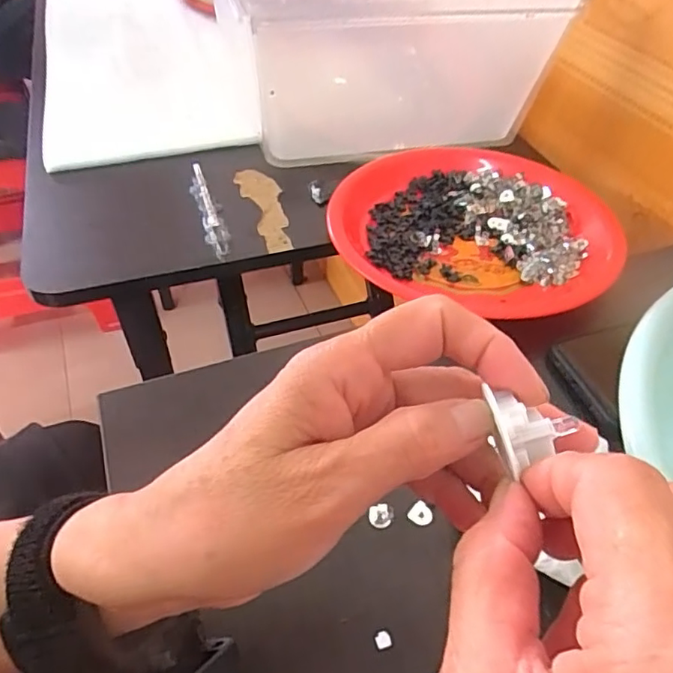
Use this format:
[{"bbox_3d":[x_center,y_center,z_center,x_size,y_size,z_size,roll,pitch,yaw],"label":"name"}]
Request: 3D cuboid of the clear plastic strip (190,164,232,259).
[{"bbox_3d":[-0.110,-0.111,0.489,0.020,0.012,0.124,-13,48,-13],"label":"clear plastic strip"}]

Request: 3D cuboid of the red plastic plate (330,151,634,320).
[{"bbox_3d":[0.121,-0.096,0.485,0.221,0.035,0.221,1,47,-1],"label":"red plastic plate"}]

